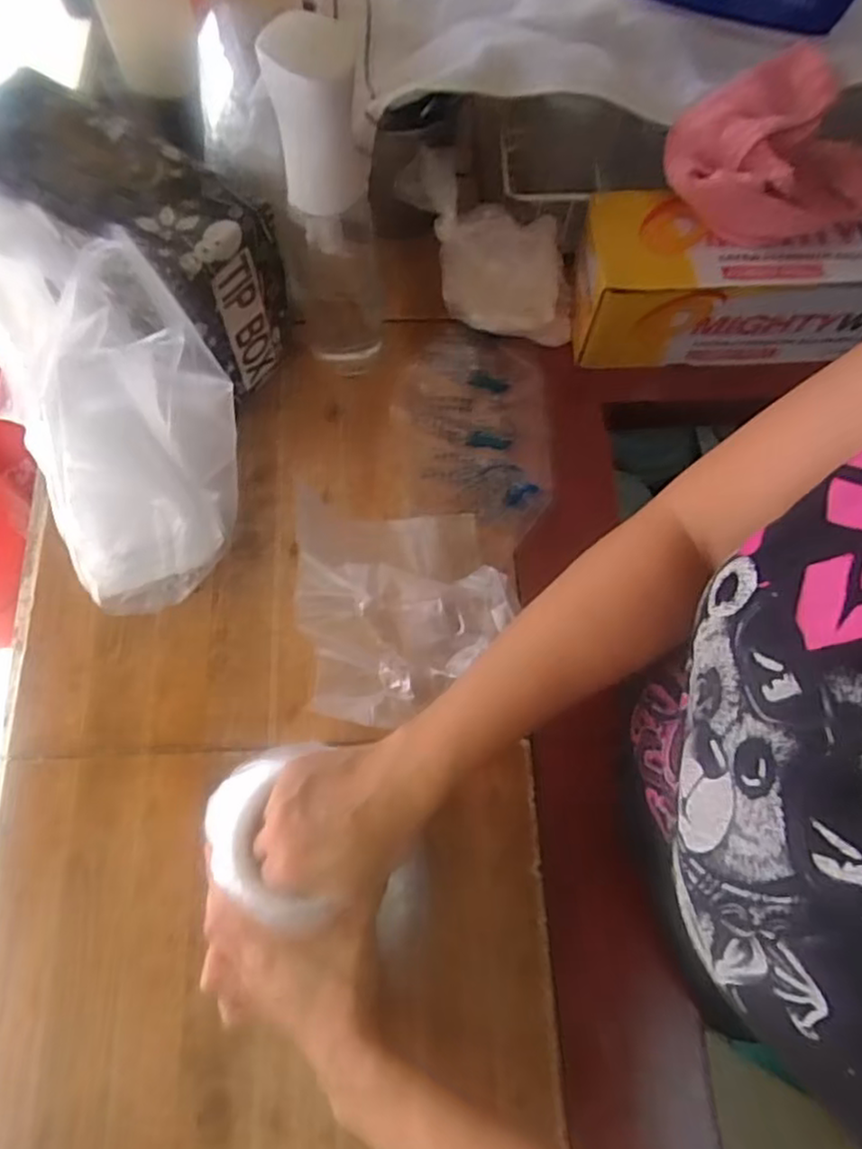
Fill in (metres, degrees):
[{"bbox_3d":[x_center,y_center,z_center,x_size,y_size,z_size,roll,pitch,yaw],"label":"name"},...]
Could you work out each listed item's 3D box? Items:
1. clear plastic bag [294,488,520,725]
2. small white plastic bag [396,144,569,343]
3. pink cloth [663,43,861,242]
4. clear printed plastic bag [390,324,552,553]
[{"bbox_3d":[-0.022,0.017,0.540,0.156,0.075,0.180,-4,69,-4],"label":"clear plastic bag"},{"bbox_3d":[0.053,-0.285,0.626,0.203,0.094,0.079,39,69,-22],"label":"small white plastic bag"},{"bbox_3d":[0.294,-0.346,0.571,0.179,0.065,0.131,-25,72,-11],"label":"pink cloth"},{"bbox_3d":[0.037,-0.132,0.632,0.136,0.009,0.212,0,69,-2],"label":"clear printed plastic bag"}]

